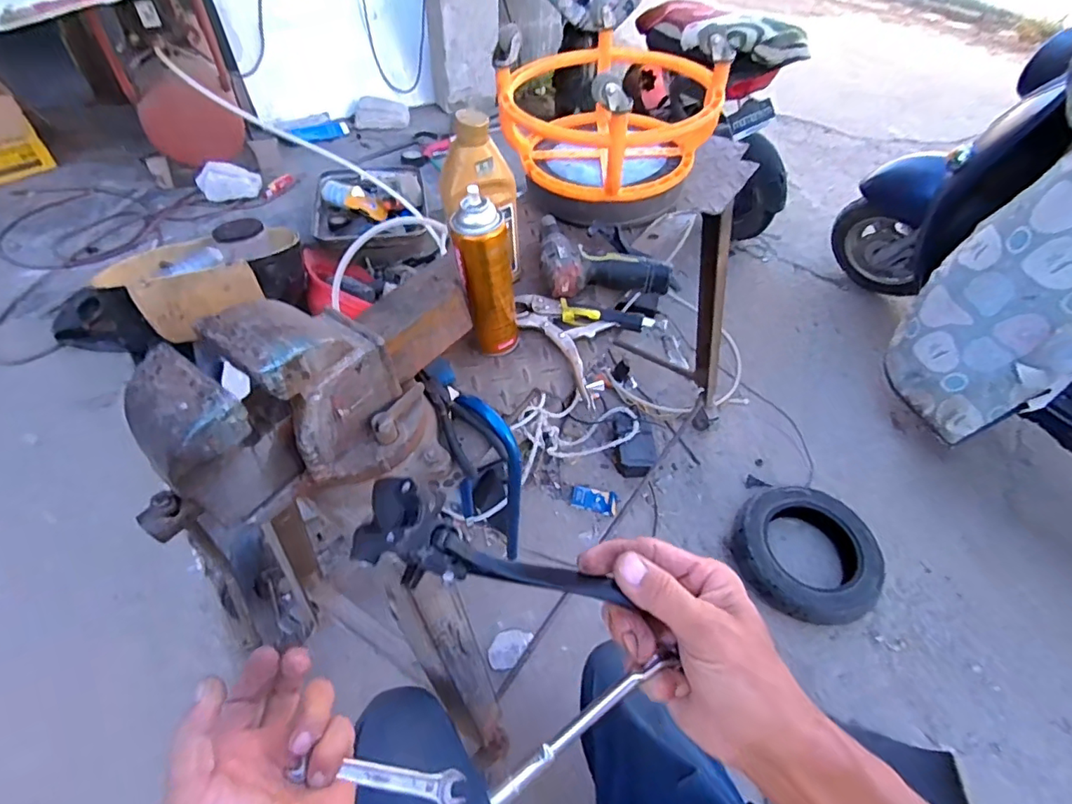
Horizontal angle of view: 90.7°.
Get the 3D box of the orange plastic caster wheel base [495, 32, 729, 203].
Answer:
[{"bbox_3d":[0.099,-0.461,0.840,0.292,0.188,0.349,-35,58,-29],"label":"orange plastic caster wheel base"}]

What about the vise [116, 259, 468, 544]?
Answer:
[{"bbox_3d":[-0.187,0.002,0.501,0.153,0.182,0.343,37,56,26],"label":"vise"}]

